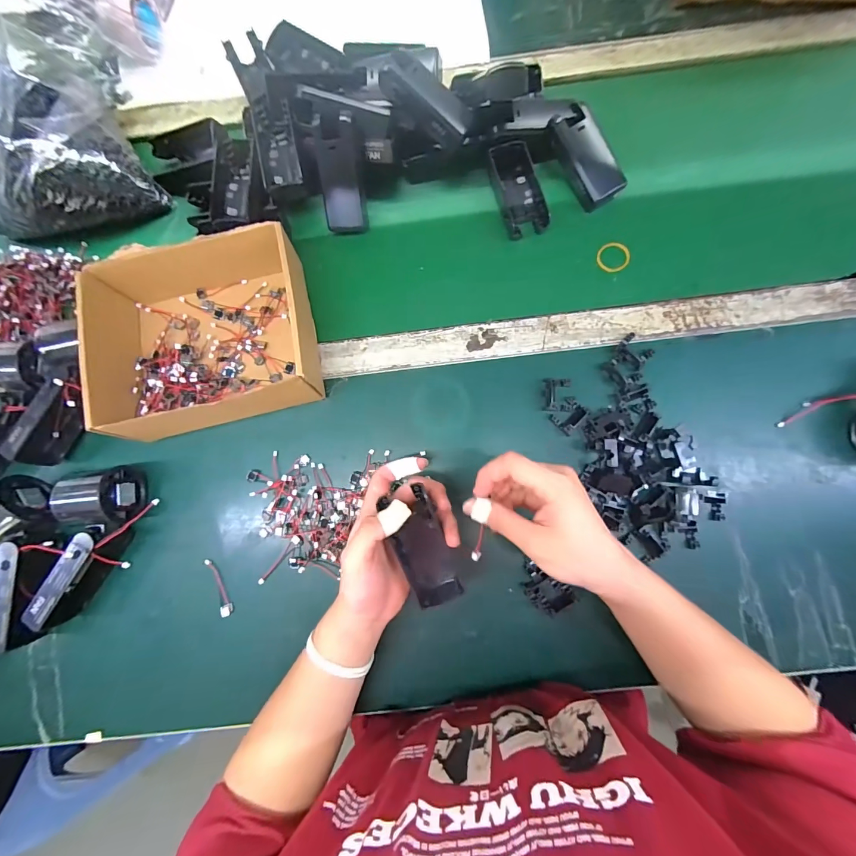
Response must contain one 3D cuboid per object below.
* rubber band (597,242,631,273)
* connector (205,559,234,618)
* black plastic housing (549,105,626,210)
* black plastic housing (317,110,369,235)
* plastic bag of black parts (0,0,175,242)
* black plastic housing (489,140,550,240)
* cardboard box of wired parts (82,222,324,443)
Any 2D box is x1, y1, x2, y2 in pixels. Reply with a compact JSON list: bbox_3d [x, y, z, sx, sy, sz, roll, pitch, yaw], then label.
[{"bbox_3d":[0.217,-0.199,0.439,0.036,0.008,0.034,0,83,2],"label":"rubber band"},{"bbox_3d":[-0.223,0.169,0.401,0.011,0.011,0.063,-27,83,-1],"label":"connector"},{"bbox_3d":[0.182,-0.311,0.434,0.045,0.030,0.107,-33,99,-2],"label":"black plastic housing"},{"bbox_3d":[-0.095,-0.275,0.414,0.044,0.015,0.108,0,124,2],"label":"black plastic housing"},{"bbox_3d":[-0.426,-0.366,0.421,0.190,0.124,0.247,-1,83,2],"label":"plastic bag of black parts"},{"bbox_3d":[0.105,-0.278,0.440,0.049,0.025,0.109,-14,83,1],"label":"black plastic housing"},{"bbox_3d":[-0.233,-0.099,0.401,0.209,0.076,0.192,-11,83,1],"label":"cardboard box of wired parts"}]

